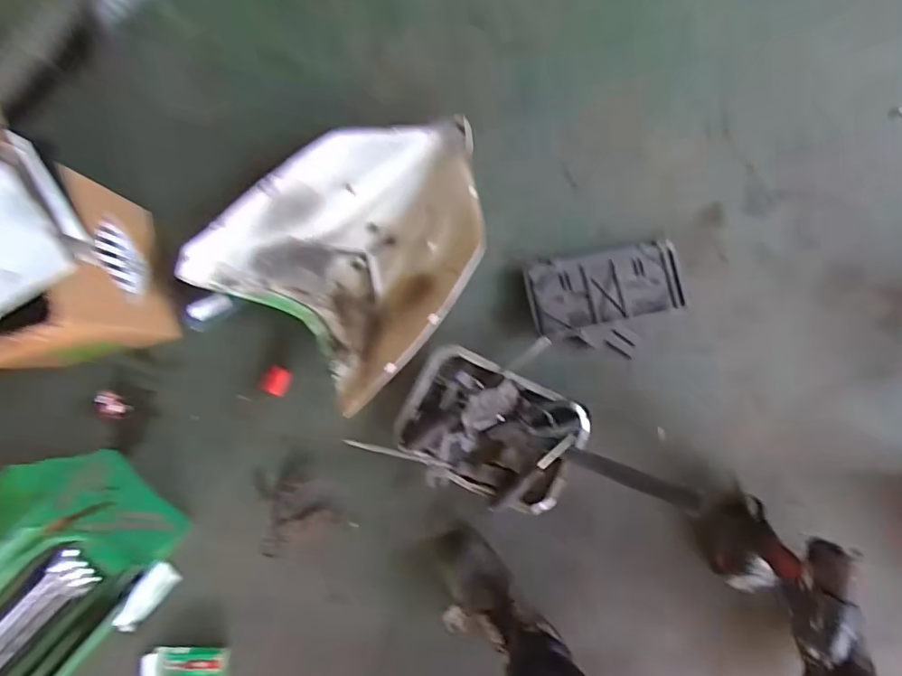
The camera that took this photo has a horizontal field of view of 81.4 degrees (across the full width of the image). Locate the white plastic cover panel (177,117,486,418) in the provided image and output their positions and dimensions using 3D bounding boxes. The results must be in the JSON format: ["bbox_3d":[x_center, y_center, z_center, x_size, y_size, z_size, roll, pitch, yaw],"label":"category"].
[{"bbox_3d":[-0.148,-0.180,0.881,0.386,0.110,0.456,39,86,-1],"label":"white plastic cover panel"}]

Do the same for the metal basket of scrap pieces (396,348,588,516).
[{"bbox_3d":[0.071,0.165,0.913,0.306,0.048,0.228,26,86,-2],"label":"metal basket of scrap pieces"}]

